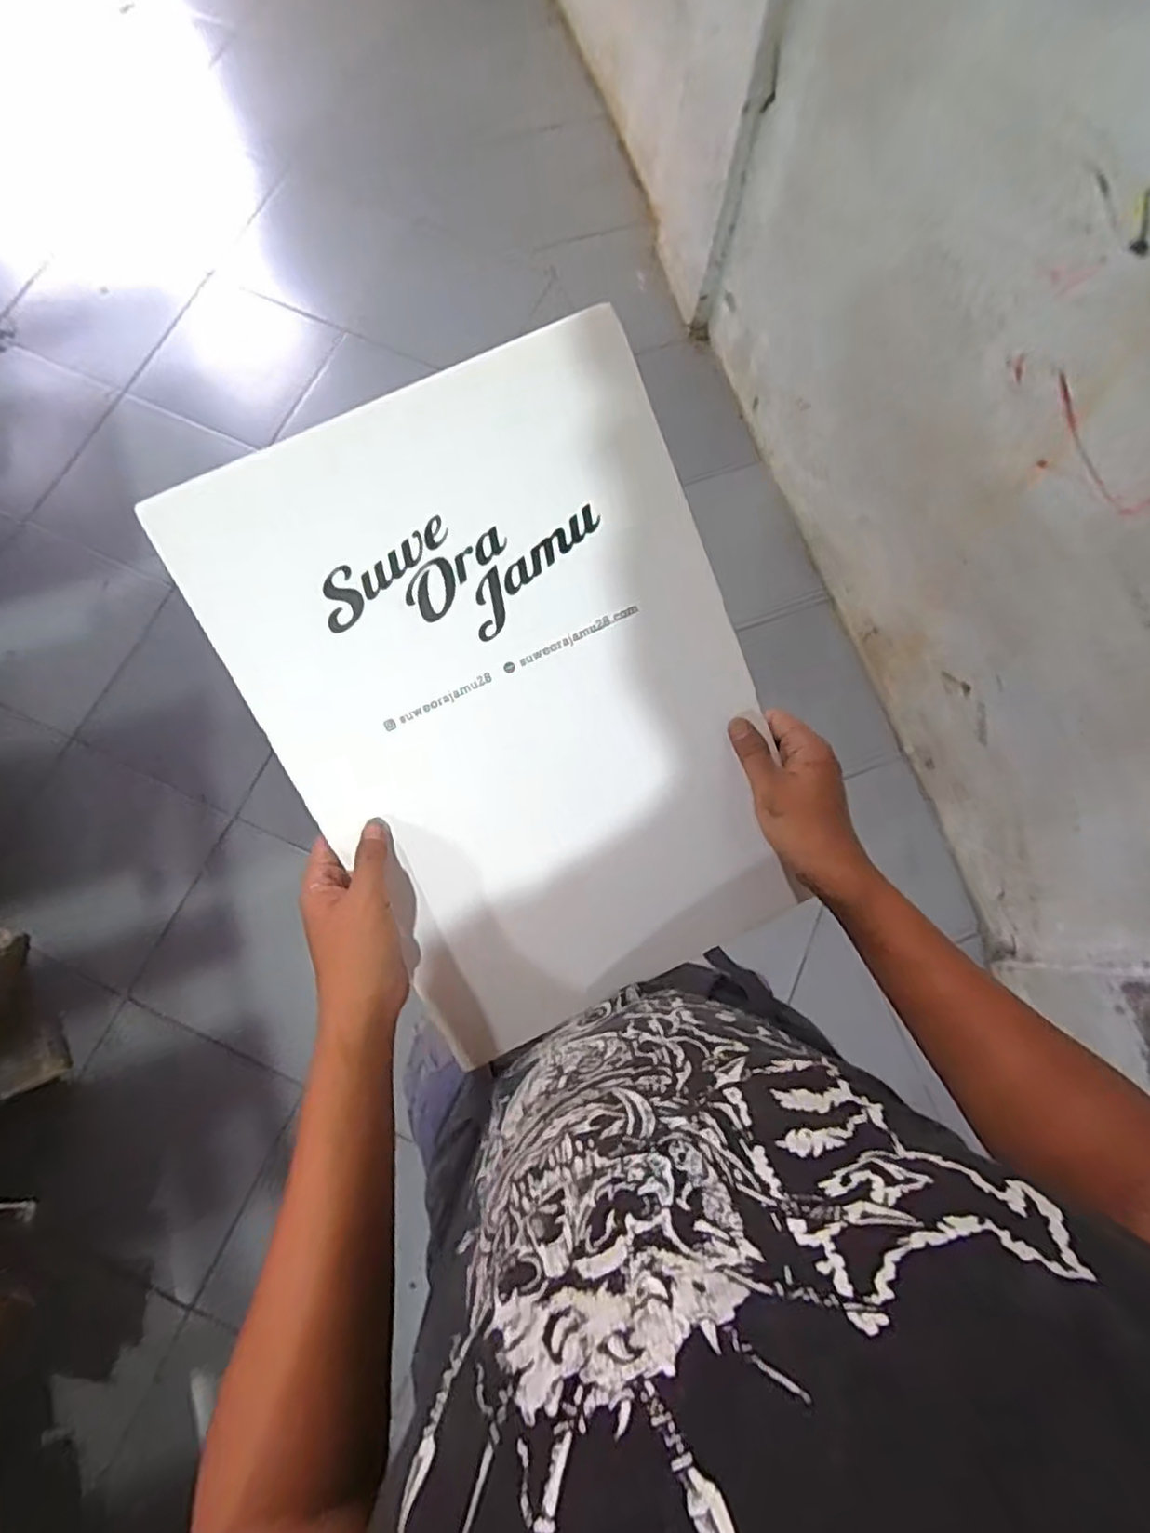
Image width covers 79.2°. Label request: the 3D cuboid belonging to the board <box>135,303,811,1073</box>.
[{"bbox_3d":[-0.030,-0.030,0.447,0.288,0.019,0.402,-25,106,-3],"label":"board"}]

